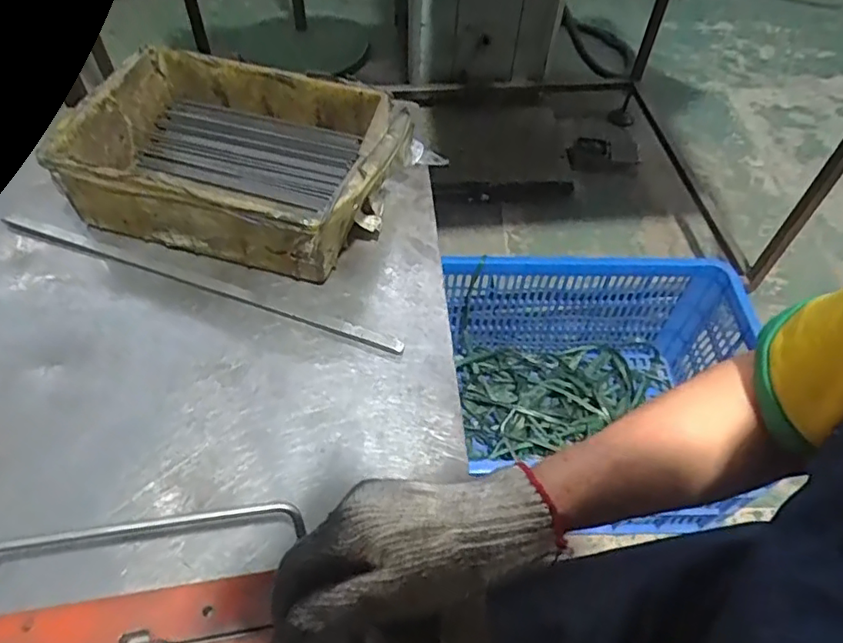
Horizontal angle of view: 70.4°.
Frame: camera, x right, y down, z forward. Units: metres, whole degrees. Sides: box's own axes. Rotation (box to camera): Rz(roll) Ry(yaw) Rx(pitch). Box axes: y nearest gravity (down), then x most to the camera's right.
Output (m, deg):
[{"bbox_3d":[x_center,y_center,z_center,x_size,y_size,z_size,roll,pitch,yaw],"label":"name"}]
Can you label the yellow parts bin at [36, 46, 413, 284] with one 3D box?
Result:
[{"bbox_3d":[-0.157,-0.136,0.521,0.258,0.080,0.178,16,55,9],"label":"yellow parts bin"}]

